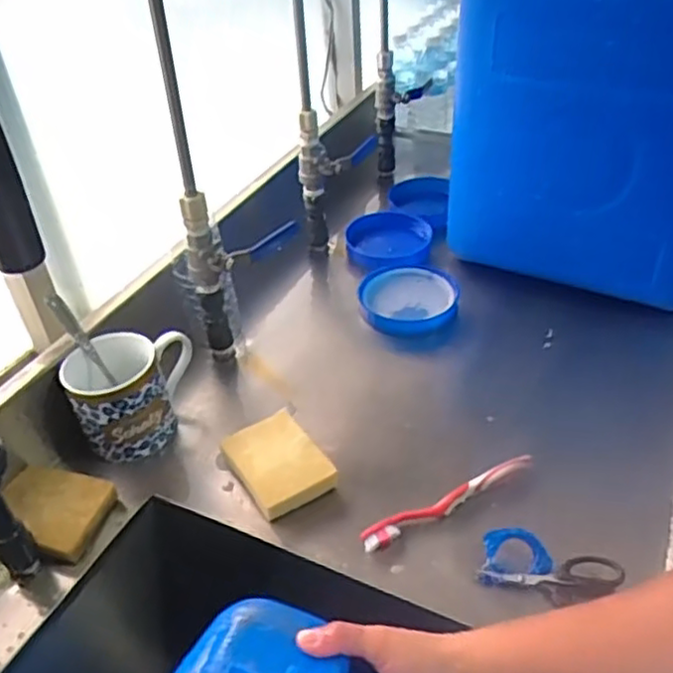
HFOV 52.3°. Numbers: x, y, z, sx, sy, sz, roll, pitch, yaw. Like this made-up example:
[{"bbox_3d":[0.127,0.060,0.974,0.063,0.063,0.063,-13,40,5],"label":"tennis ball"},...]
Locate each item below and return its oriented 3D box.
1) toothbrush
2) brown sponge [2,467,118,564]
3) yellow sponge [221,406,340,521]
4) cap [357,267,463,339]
[{"bbox_3d":[0.105,0.148,0.628,0.186,0.017,0.020,-22,41,-20],"label":"toothbrush"},{"bbox_3d":[-0.262,0.157,0.626,0.094,0.028,0.076,8,40,16],"label":"brown sponge"},{"bbox_3d":[-0.056,0.124,0.658,0.078,0.035,0.100,-22,41,-21],"label":"yellow sponge"},{"bbox_3d":[0.089,-0.047,0.852,0.120,0.023,0.121,-3,38,2],"label":"cap"}]

